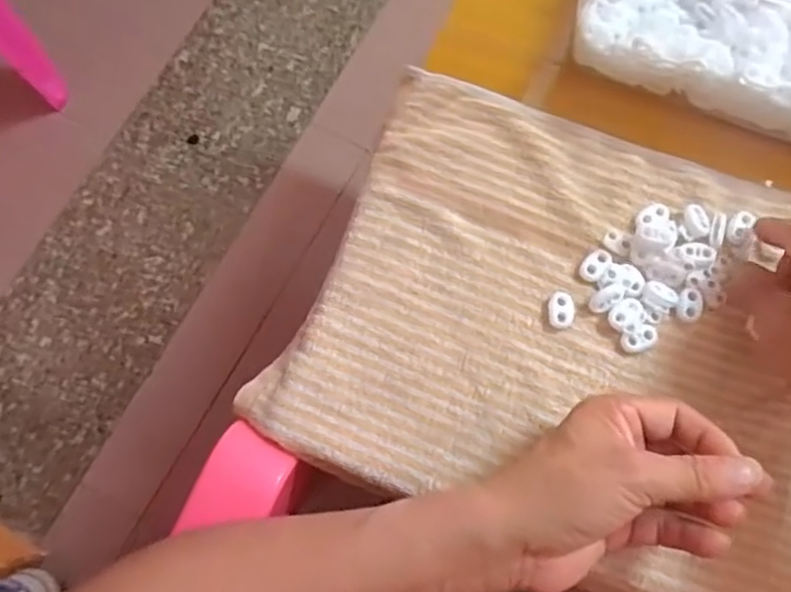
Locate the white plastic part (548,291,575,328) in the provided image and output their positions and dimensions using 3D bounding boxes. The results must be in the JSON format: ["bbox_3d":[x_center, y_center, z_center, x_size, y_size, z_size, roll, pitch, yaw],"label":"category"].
[{"bbox_3d":[0.101,0.008,0.405,0.016,0.004,0.022,8,76,3],"label":"white plastic part"}]

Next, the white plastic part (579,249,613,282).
[{"bbox_3d":[0.125,-0.020,0.413,0.014,0.004,0.023,39,80,10],"label":"white plastic part"}]

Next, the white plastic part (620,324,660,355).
[{"bbox_3d":[0.148,0.026,0.402,0.024,0.004,0.014,-27,77,-5],"label":"white plastic part"}]

